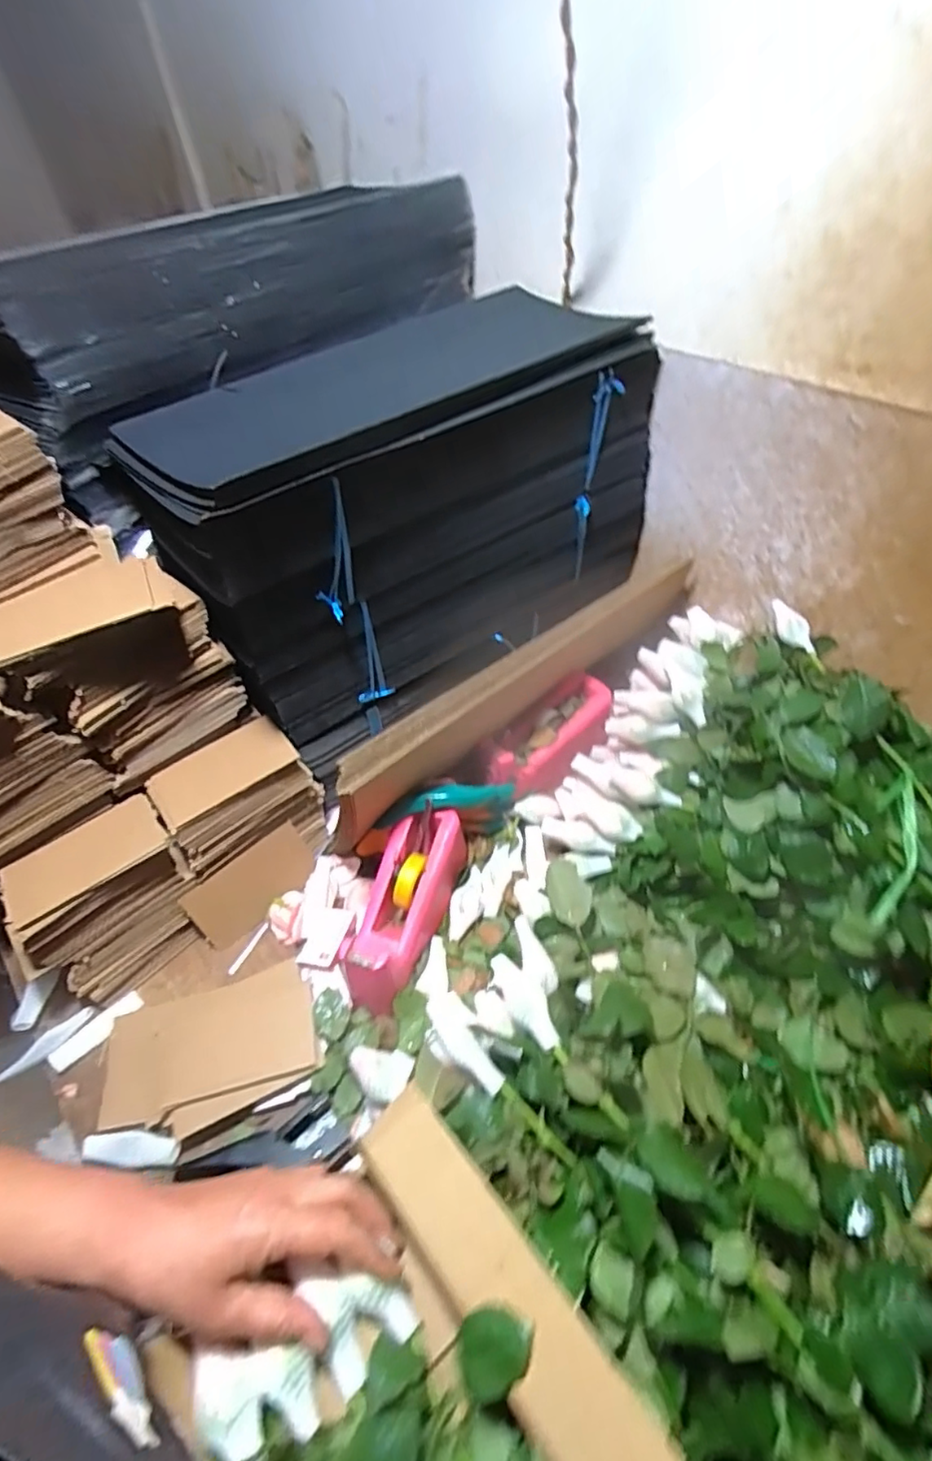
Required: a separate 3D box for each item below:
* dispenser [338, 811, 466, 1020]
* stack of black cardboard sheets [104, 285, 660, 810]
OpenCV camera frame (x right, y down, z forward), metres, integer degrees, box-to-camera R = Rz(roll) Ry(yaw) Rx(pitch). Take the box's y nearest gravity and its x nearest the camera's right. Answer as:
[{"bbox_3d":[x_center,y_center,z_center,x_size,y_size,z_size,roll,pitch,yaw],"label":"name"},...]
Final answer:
[{"bbox_3d":[-0.071,0.178,0.618,0.078,0.101,0.211,17,69,18],"label":"dispenser"},{"bbox_3d":[-0.051,-0.256,0.715,0.547,0.337,0.299,-36,56,-25],"label":"stack of black cardboard sheets"}]

